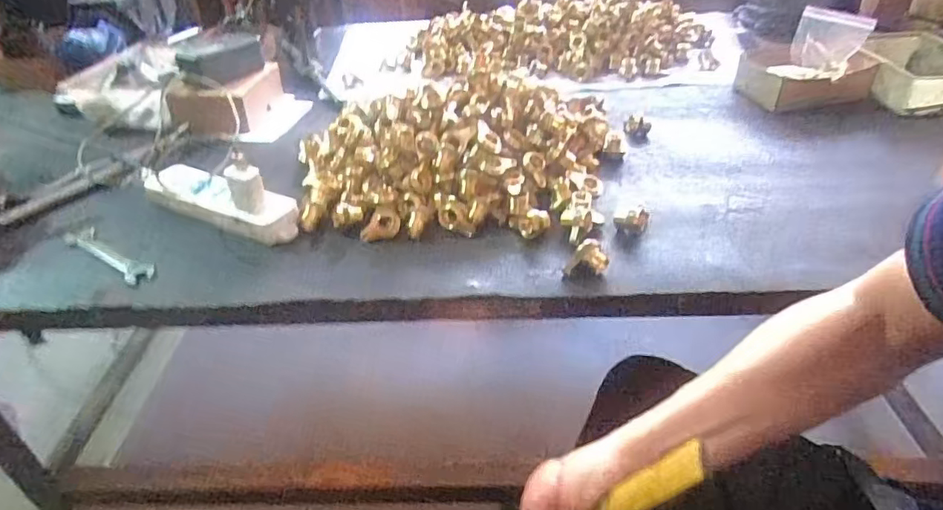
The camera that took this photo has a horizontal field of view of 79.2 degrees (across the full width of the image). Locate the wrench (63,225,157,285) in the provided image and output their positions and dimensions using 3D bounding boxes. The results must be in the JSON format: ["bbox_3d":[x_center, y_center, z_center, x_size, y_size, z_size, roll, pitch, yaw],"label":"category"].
[{"bbox_3d":[-0.389,-0.001,0.614,0.146,0.007,0.031,20,42,28],"label":"wrench"}]

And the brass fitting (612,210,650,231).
[{"bbox_3d":[0.174,-0.040,0.620,0.035,0.018,0.021,7,37,13],"label":"brass fitting"}]

